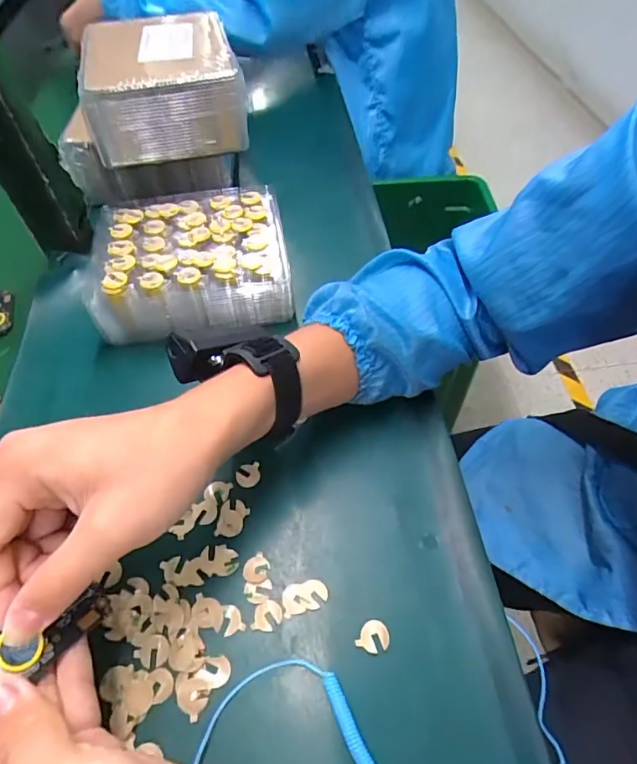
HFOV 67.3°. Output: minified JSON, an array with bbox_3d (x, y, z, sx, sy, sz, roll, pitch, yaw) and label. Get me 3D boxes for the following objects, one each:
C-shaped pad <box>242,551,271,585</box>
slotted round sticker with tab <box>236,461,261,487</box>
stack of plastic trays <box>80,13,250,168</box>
[{"bbox_3d":[-0.041,0.122,0.313,0.016,0.004,0.018,34,62,25],"label":"C-shaped pad"},{"bbox_3d":[-0.051,0.069,0.353,0.018,0.004,0.016,-18,57,-4],"label":"slotted round sticker with tab"},{"bbox_3d":[-0.153,-0.293,0.477,0.144,0.078,0.159,-12,54,-6],"label":"stack of plastic trays"}]

